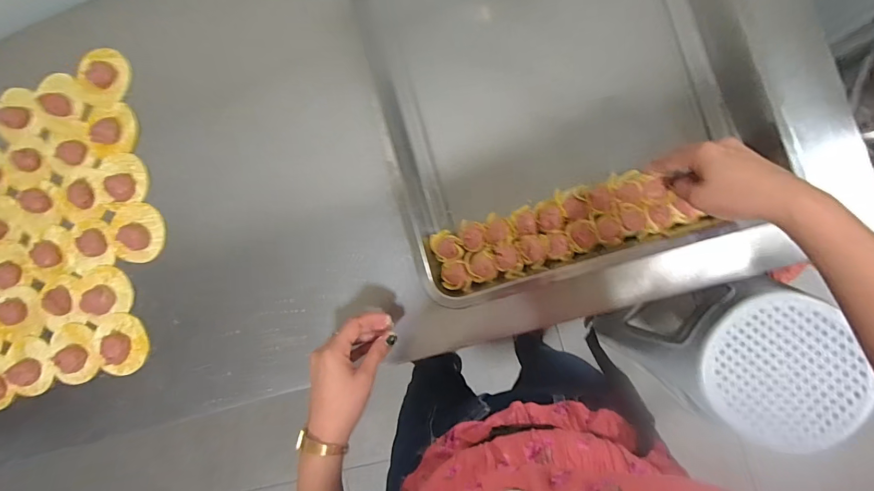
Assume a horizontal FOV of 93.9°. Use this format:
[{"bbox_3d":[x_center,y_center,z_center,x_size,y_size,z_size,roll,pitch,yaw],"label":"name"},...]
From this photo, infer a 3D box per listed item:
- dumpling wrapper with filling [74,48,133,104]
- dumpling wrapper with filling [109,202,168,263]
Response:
[{"bbox_3d":[-0.469,-0.236,0.571,0.081,0.014,0.073,10,91,10],"label":"dumpling wrapper with filling"},{"bbox_3d":[-0.417,-0.018,0.568,0.079,0.030,0.082,0,89,10],"label":"dumpling wrapper with filling"}]

